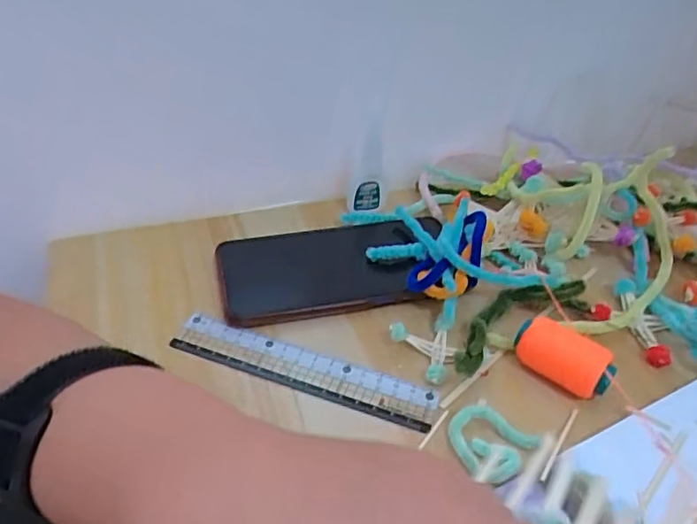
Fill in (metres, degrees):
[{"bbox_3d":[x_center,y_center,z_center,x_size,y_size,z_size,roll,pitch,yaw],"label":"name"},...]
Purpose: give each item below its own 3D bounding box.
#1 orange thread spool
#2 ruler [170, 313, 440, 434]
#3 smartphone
[{"bbox_3d":[0.121,0.055,0.331,0.053,0.024,0.024,25,46,25],"label":"orange thread spool"},{"bbox_3d":[-0.027,0.061,0.341,0.158,0.005,0.027,16,50,13],"label":"ruler"},{"bbox_3d":[-0.006,0.001,0.400,0.156,0.012,0.080,-10,42,-13],"label":"smartphone"}]

